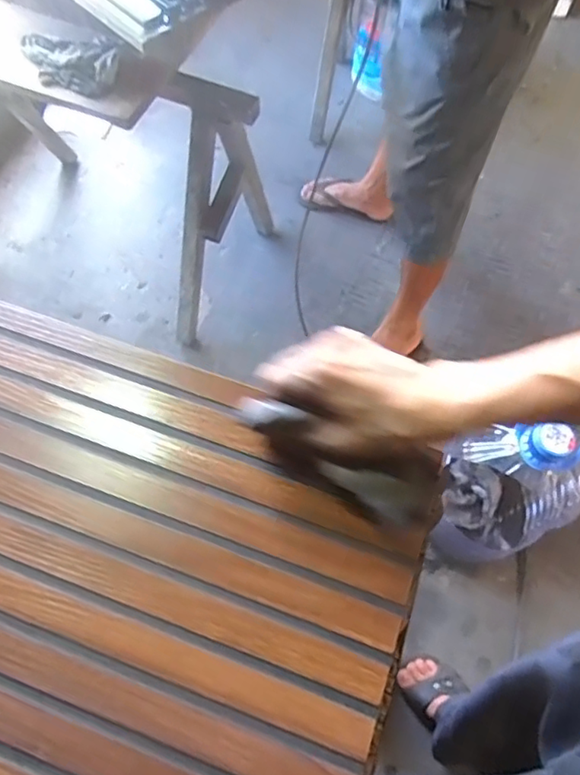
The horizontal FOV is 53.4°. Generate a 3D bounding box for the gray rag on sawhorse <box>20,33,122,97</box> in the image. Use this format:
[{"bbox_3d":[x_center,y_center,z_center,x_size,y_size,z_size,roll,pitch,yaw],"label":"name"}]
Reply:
[{"bbox_3d":[-0.382,-0.564,0.993,0.192,0.042,0.103,14,65,3],"label":"gray rag on sawhorse"}]

